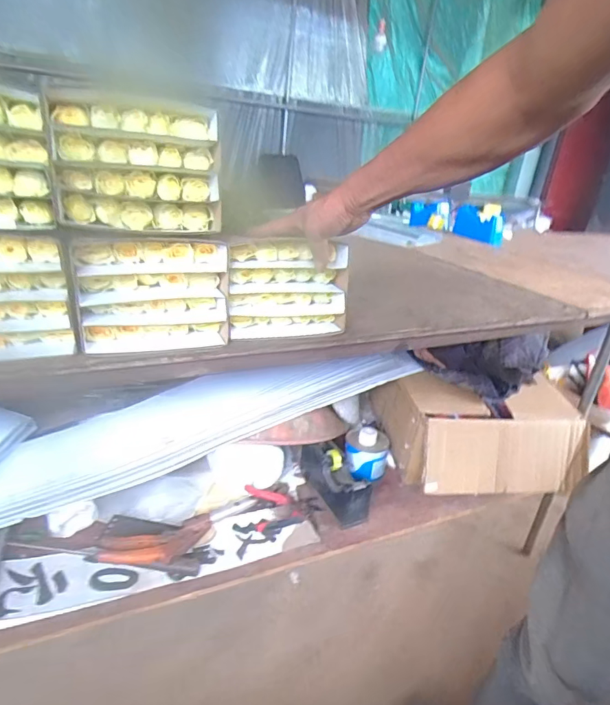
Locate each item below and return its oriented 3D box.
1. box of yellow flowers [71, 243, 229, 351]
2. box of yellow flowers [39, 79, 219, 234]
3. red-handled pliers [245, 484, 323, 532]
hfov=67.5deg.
[{"bbox_3d":[-0.191,-0.072,0.585,0.176,0.142,0.055,-4,26,-20],"label":"box of yellow flowers"},{"bbox_3d":[-0.196,-0.221,0.537,0.181,0.146,0.063,-8,28,-27],"label":"box of yellow flowers"},{"bbox_3d":[-0.034,0.303,0.916,0.145,0.021,0.113,-3,26,-19],"label":"red-handled pliers"}]

